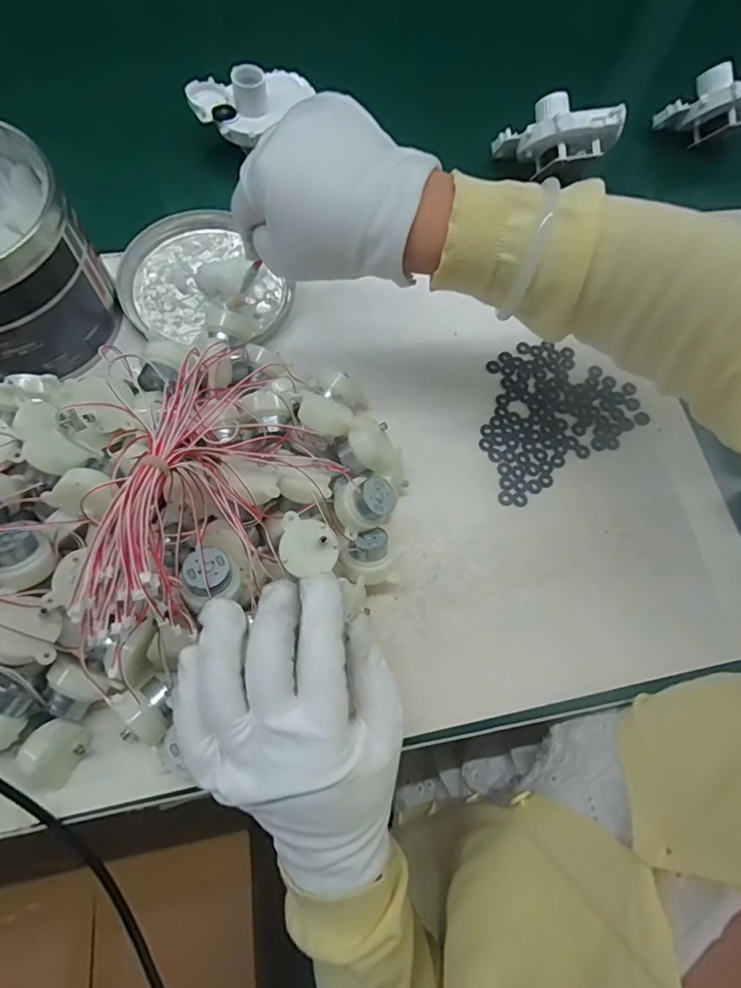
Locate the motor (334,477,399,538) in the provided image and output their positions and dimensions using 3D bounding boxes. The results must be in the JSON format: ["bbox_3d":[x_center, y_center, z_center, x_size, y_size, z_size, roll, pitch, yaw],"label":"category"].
[{"bbox_3d":[-0.001,0.005,0.302,0.032,0.030,0.030,-32,85,33],"label":"motor"}]

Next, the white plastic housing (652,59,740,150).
[{"bbox_3d":[0.328,-0.364,0.468,0.105,0.055,0.041,-2,70,16],"label":"white plastic housing"}]

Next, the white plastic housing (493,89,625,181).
[{"bbox_3d":[0.162,-0.310,0.433,0.105,0.048,0.046,2,70,18],"label":"white plastic housing"}]

